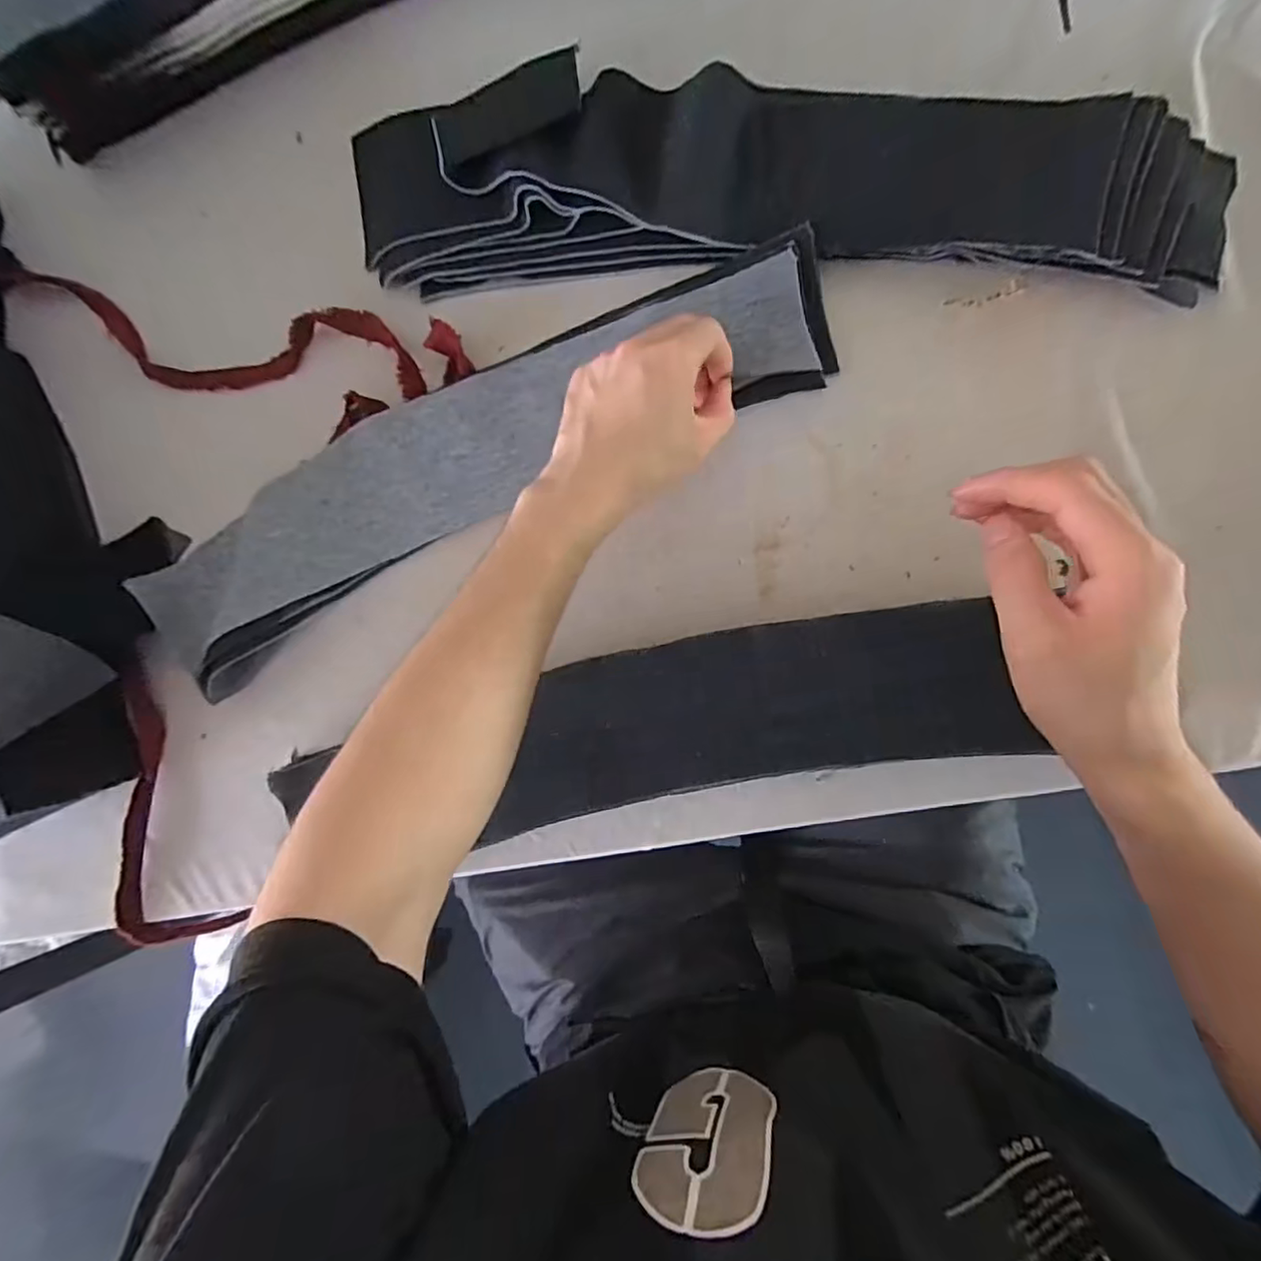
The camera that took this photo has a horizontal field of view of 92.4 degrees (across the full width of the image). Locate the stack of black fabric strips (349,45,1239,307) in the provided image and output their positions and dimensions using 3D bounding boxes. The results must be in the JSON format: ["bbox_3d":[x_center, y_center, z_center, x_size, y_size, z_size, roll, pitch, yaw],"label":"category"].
[{"bbox_3d":[0.069,-0.270,0.357,0.504,0.043,0.121,5,91,8],"label":"stack of black fabric strips"}]

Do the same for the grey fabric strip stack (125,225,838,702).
[{"bbox_3d":[-0.107,-0.107,0.396,0.484,0.032,0.107,-25,87,6],"label":"grey fabric strip stack"}]

